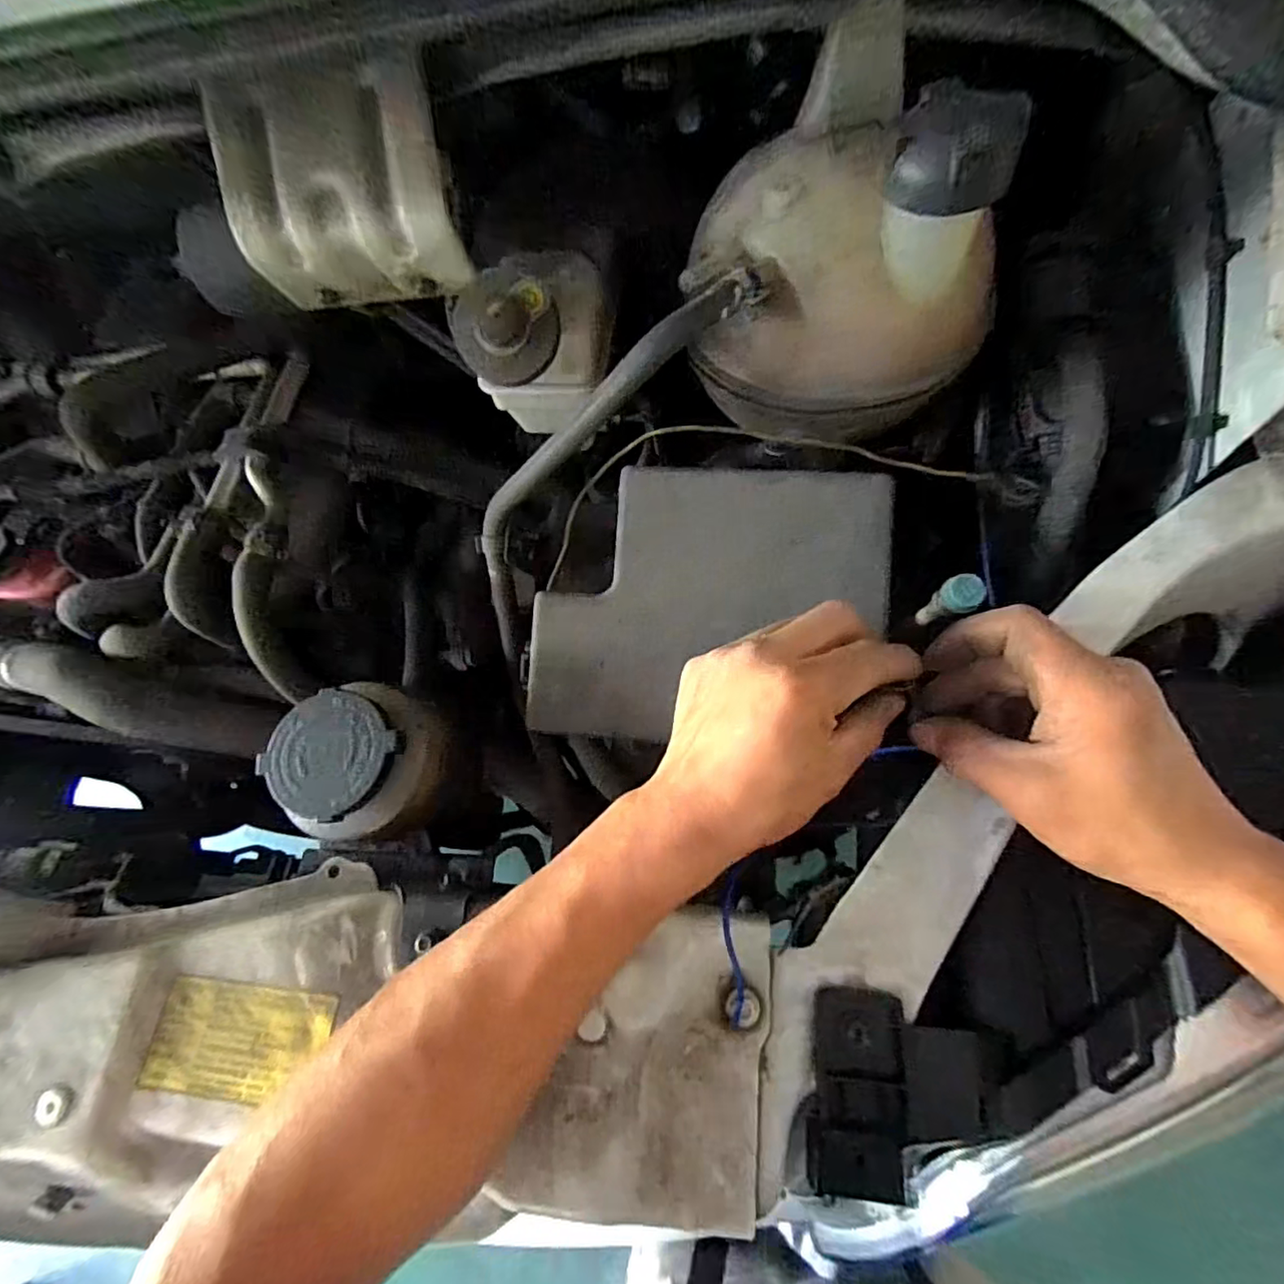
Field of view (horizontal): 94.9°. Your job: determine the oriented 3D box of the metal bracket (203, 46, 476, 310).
[{"bbox_3d":[-0.157,-0.240,0.320,0.114,0.092,0.061,-5,64,4],"label":"metal bracket"}]

